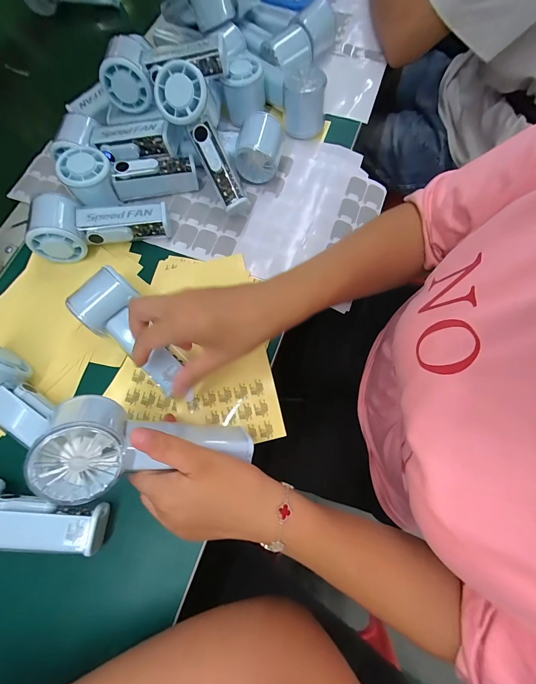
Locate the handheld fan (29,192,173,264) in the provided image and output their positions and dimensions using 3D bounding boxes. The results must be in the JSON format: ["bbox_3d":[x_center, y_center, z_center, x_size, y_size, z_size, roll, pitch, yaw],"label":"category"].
[{"bbox_3d":[-0.199,-0.145,0.360,0.152,0.056,0.062,-13,71,-15],"label":"handheld fan"}]

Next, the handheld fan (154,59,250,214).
[{"bbox_3d":[-0.070,-0.233,0.361,0.053,0.060,0.154,-23,108,10],"label":"handheld fan"}]

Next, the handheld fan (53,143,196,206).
[{"bbox_3d":[-0.168,-0.208,0.372,0.151,0.045,0.058,-9,71,-16],"label":"handheld fan"}]

